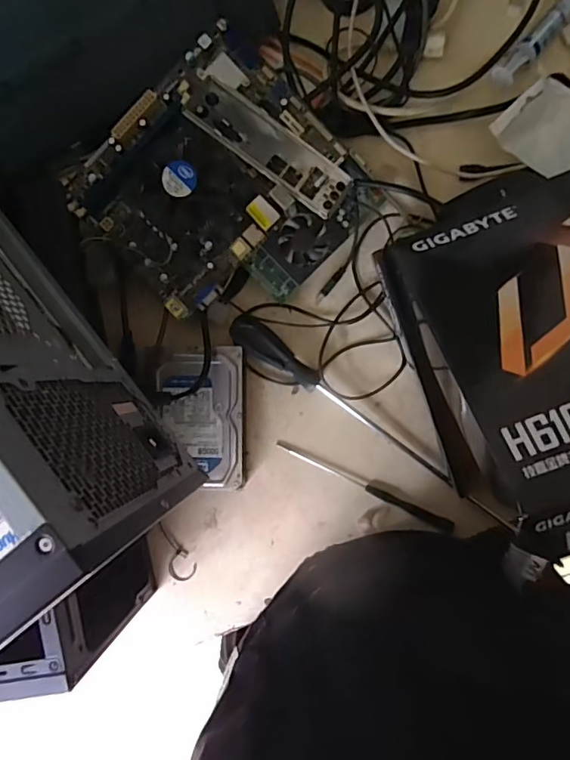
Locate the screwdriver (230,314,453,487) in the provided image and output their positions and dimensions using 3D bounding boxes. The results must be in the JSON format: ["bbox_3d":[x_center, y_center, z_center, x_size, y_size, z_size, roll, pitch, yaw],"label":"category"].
[{"bbox_3d":[0.054,0.022,0.517,0.260,0.030,0.029,38,95,4],"label":"screwdriver"}]

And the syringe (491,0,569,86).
[{"bbox_3d":[0.241,-0.323,0.480,0.022,0.024,0.119,44,96,4],"label":"syringe"}]

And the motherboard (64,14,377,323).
[{"bbox_3d":[-0.057,-0.172,0.470,0.221,0.064,0.221,-42,99,8],"label":"motherboard"}]

